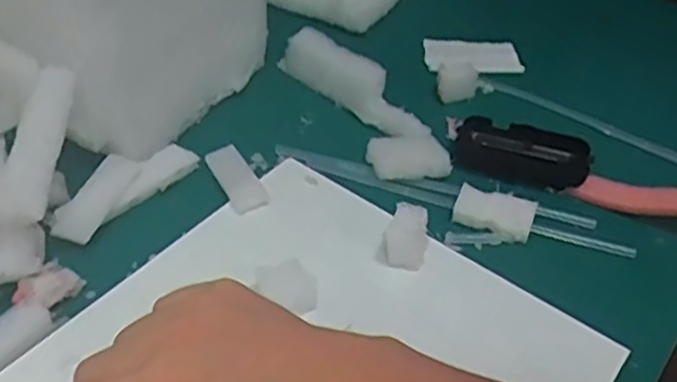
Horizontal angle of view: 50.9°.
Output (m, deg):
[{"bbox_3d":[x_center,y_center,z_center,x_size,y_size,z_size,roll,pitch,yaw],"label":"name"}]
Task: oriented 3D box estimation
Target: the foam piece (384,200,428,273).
[{"bbox_3d":[0.049,0.034,0.514,0.030,0.042,0.030,2,43,-2],"label":"foam piece"}]

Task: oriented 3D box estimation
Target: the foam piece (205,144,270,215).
[{"bbox_3d":[-0.083,-0.010,0.577,0.029,0.011,0.082,-19,48,-22],"label":"foam piece"}]

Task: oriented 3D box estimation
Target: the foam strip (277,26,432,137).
[{"bbox_3d":[0.012,-0.100,0.656,0.021,0.050,0.169,-32,54,-32],"label":"foam strip"}]

